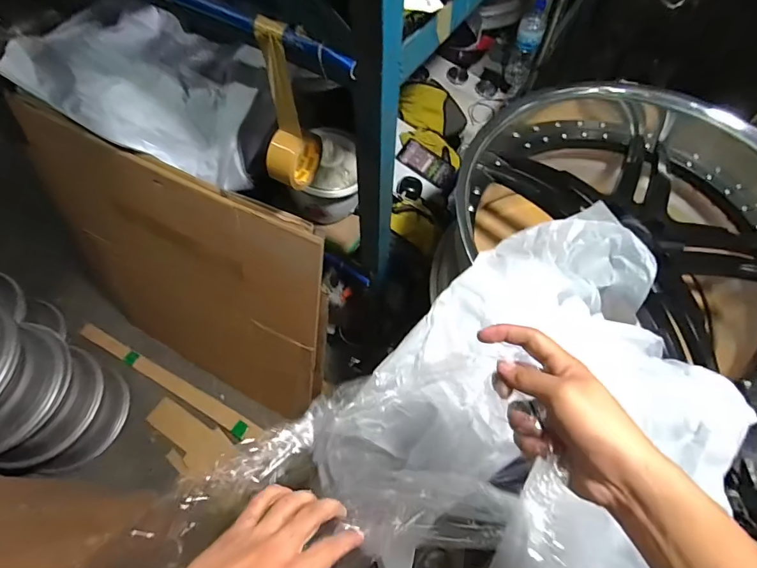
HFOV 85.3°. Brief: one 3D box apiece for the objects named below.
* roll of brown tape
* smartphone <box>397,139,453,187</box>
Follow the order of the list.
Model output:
[{"bbox_3d":[-0.150,-0.269,0.653,0.058,0.266,0.098,20,62,10],"label":"roll of brown tape"},{"bbox_3d":[0.136,-0.348,1.177,0.161,0.013,0.078,35,91,14],"label":"smartphone"}]

